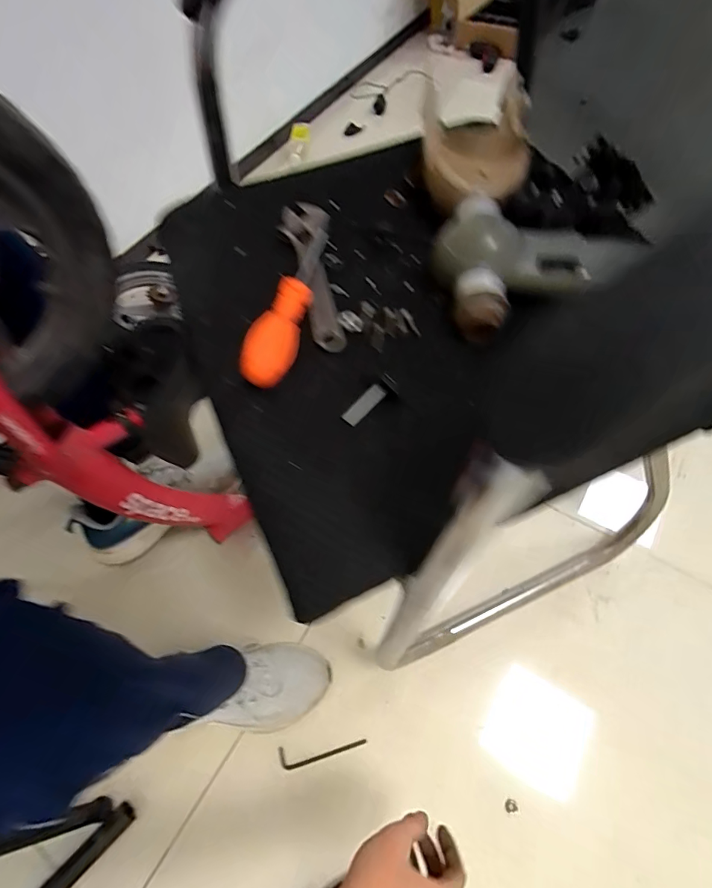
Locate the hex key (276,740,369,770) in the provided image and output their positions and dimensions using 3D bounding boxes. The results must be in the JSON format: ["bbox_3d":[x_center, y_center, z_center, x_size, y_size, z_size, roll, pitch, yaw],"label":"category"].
[{"bbox_3d":[-0.046,0.436,0.605,0.123,0.006,0.026,-7,65,2],"label":"hex key"}]

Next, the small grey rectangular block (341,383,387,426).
[{"bbox_3d":[0.006,-0.029,0.318,0.037,0.014,0.004,-45,30,-7],"label":"small grey rectangular block"}]

